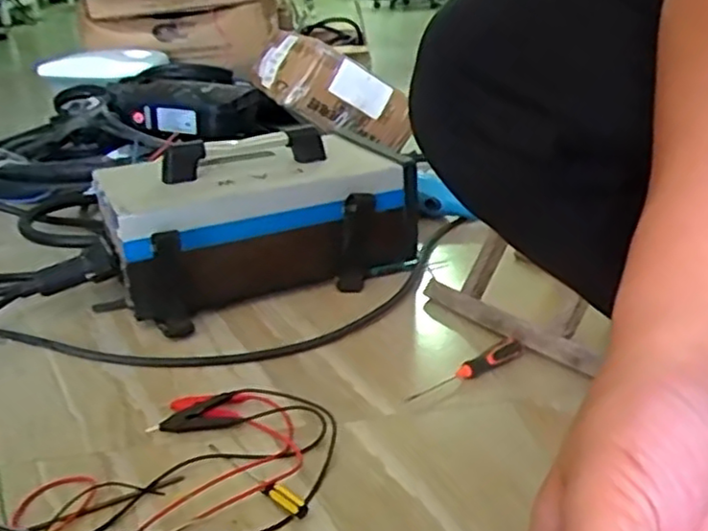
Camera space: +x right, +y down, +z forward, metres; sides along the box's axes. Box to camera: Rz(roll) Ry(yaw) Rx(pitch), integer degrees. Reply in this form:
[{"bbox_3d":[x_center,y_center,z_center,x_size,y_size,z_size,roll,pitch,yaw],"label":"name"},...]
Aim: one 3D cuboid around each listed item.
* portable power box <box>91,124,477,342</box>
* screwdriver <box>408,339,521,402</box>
[{"bbox_3d":[-0.131,-0.065,0.979,0.411,0.186,0.198,-16,27,-25],"label":"portable power box"},{"bbox_3d":[0.121,0.114,0.757,0.156,0.021,0.019,-16,27,-26],"label":"screwdriver"}]

